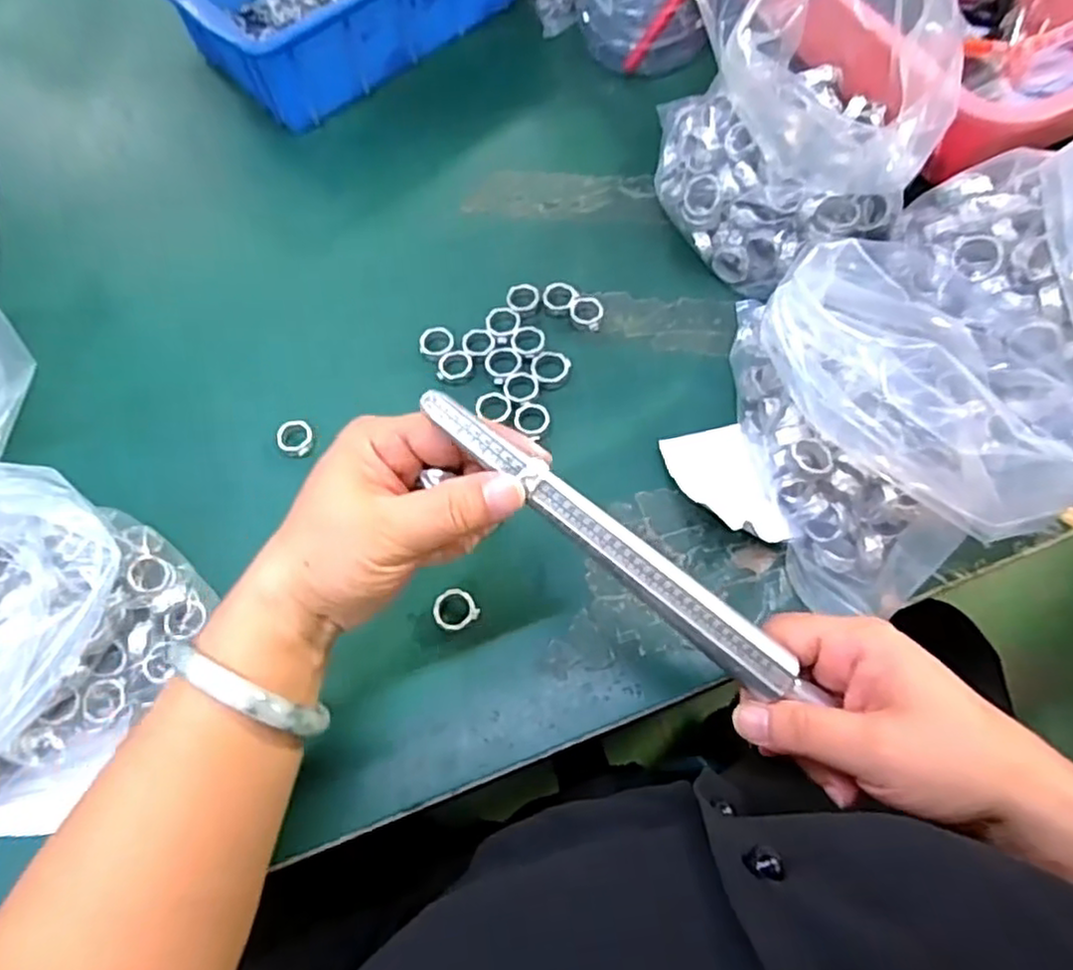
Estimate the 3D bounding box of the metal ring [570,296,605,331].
[{"bbox_3d":[0.030,-0.106,0.427,0.021,0.005,0.022,-1,65,2],"label":"metal ring"}]

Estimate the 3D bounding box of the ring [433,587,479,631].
[{"bbox_3d":[-0.042,0.063,0.354,0.020,0.008,0.023,-37,69,-14],"label":"ring"}]

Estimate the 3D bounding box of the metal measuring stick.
[{"bbox_3d":[0.035,0.027,0.270,0.191,0.010,0.020,39,71,-6],"label":"metal measuring stick"}]

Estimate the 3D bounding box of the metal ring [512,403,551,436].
[{"bbox_3d":[-0.003,-0.038,0.395,0.021,0.004,0.020,-1,65,2],"label":"metal ring"}]

